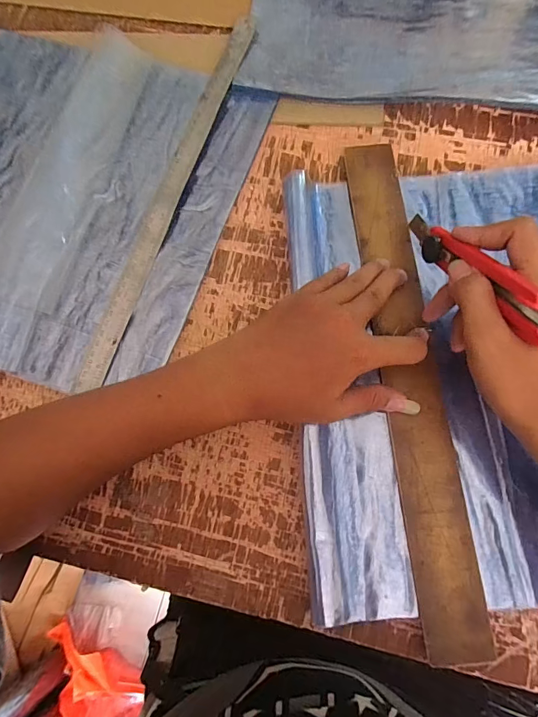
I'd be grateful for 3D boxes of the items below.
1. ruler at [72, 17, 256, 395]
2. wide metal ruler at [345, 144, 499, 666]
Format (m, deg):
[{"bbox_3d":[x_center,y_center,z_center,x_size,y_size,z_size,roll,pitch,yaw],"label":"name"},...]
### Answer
[{"bbox_3d":[-0.094,-0.173,0.391,0.032,0.006,0.421,17,77,7],"label":"ruler"},{"bbox_3d":[0.117,0.003,0.334,0.051,0.005,0.430,-6,75,4],"label":"wide metal ruler"}]

